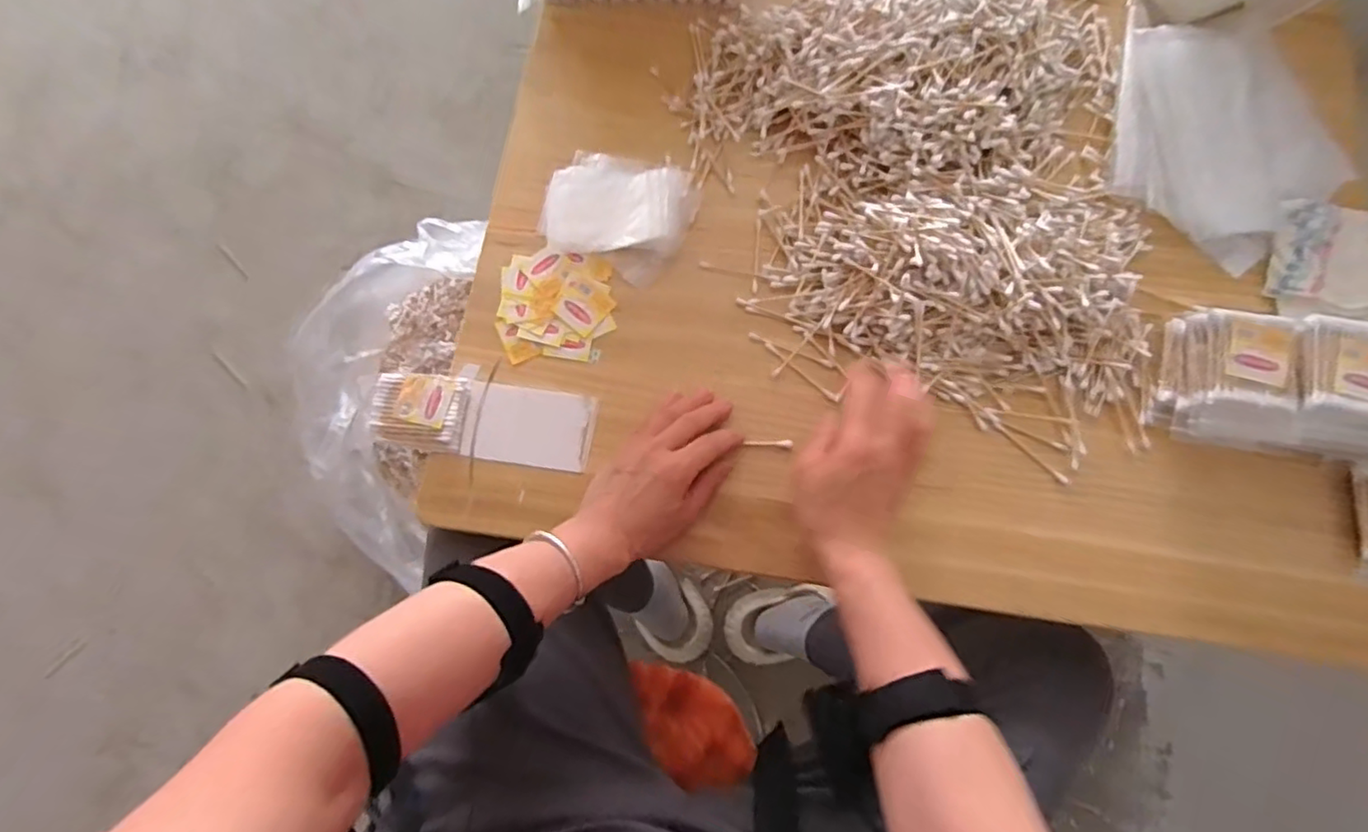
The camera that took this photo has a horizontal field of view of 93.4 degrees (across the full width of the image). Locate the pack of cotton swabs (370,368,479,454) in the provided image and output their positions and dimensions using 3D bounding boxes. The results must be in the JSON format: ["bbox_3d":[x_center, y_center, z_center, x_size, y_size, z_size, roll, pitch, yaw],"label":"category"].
[{"bbox_3d":[-0.202,-0.009,0.494,0.069,0.009,0.064,7,75,2],"label":"pack of cotton swabs"}]

